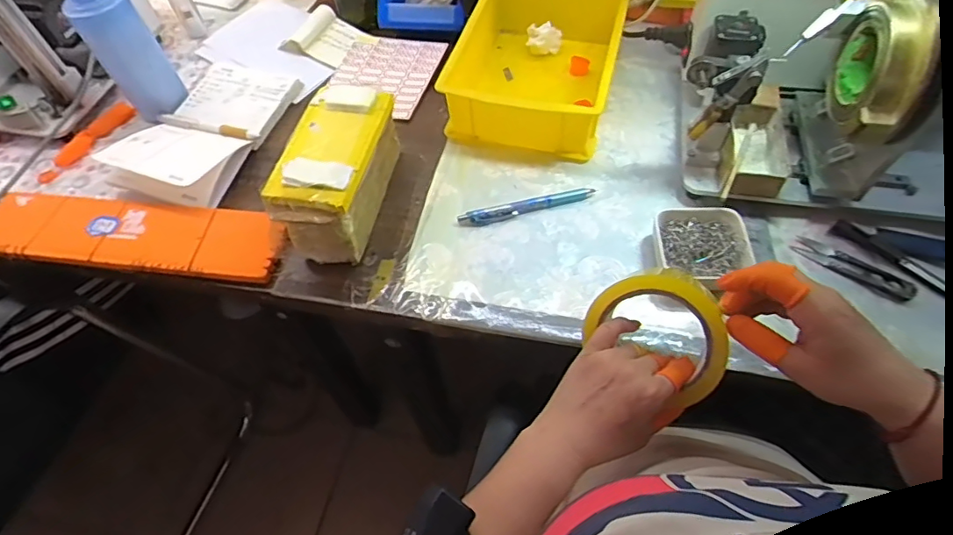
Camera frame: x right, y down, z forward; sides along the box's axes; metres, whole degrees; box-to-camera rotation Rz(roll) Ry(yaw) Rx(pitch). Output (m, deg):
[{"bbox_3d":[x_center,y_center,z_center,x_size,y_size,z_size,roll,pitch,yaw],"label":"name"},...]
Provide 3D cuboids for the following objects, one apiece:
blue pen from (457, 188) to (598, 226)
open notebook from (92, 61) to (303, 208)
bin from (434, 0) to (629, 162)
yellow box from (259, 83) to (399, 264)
[{"bbox_3d":[0.053,-0.063,0.555,0.144,0.011,0.016,-13,56,-5],"label":"blue pen"},{"bbox_3d":[-0.321,-0.177,0.641,0.138,0.037,0.229,11,57,11],"label":"open notebook"},{"bbox_3d":[0.070,-0.237,0.630,0.174,0.083,0.205,13,58,13],"label":"bin"},{"bbox_3d":[-0.137,-0.094,0.541,0.083,0.089,0.165,7,57,8],"label":"yellow box"}]

